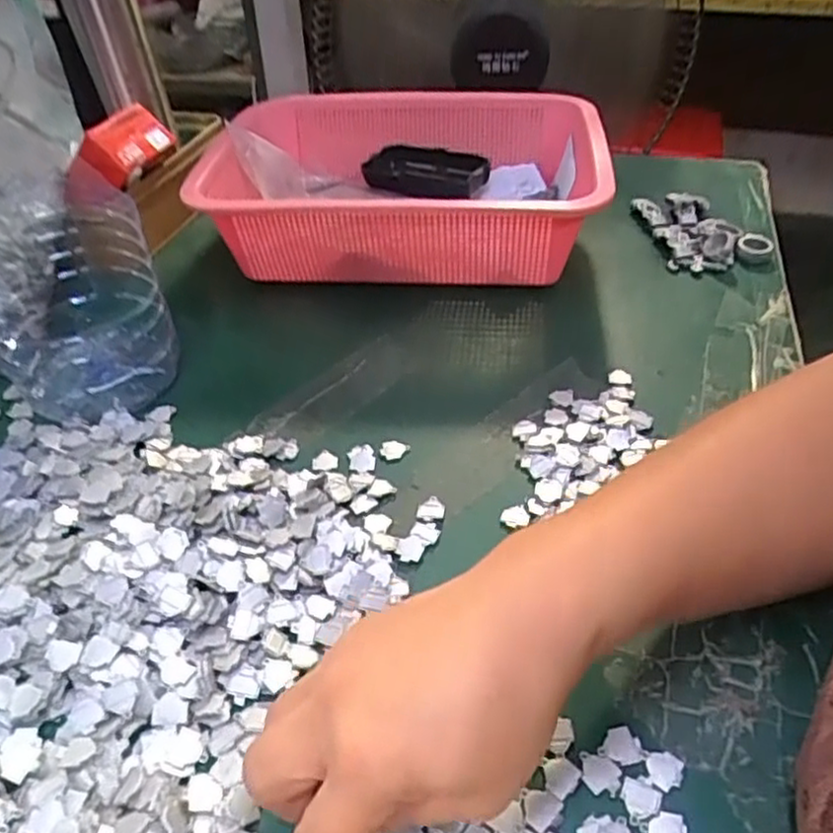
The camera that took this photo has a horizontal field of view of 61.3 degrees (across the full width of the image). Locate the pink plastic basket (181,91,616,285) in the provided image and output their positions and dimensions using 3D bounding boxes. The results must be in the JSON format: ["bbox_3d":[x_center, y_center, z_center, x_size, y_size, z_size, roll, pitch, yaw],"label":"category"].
[{"bbox_3d":[-0.007,-0.179,0.563,0.282,0.092,0.221,3,42,6],"label":"pink plastic basket"}]

